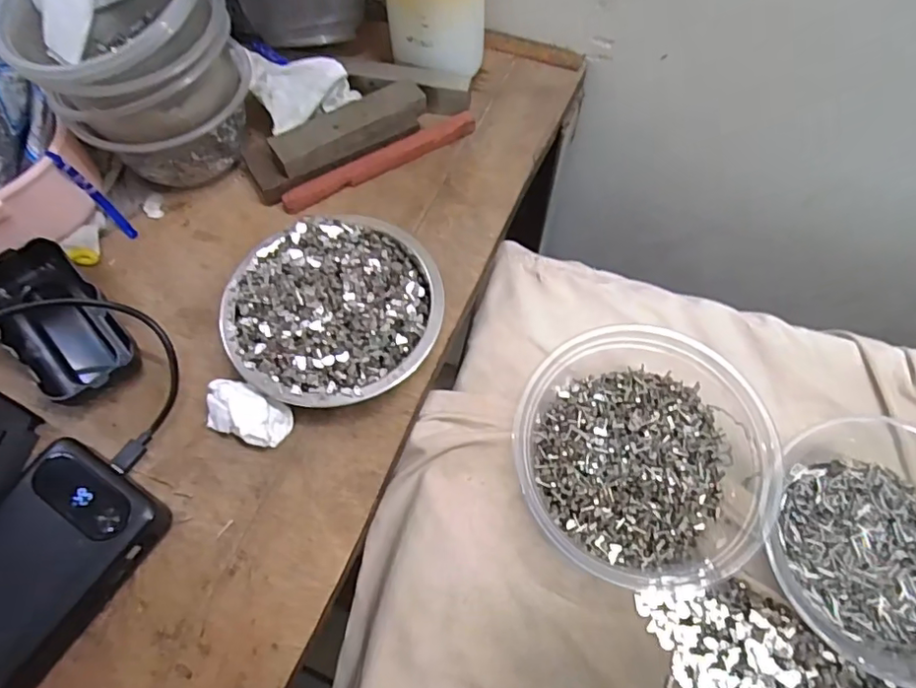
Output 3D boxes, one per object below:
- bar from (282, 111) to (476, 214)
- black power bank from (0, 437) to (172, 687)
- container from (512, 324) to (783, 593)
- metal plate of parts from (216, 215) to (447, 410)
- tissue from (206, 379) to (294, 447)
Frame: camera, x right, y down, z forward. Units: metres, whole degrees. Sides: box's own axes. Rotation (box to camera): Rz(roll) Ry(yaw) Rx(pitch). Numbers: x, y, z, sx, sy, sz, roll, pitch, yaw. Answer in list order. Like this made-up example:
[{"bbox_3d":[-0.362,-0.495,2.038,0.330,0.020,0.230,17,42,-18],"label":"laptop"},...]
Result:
[{"bbox_3d":[-0.053,-0.129,0.400,0.146,0.011,0.016,-29,68,-14],"label":"bar"},{"bbox_3d":[-0.214,0.122,0.258,0.072,0.031,0.157,33,68,14],"label":"black power bank"},{"bbox_3d":[0.098,0.060,0.310,0.134,0.053,0.126,1,64,-1],"label":"container"},{"bbox_3d":[-0.070,-0.019,0.332,0.117,0.030,0.119,1,64,-1],"label":"metal plate of parts"},{"bbox_3d":[-0.114,0.038,0.308,0.044,0.019,0.025,21,65,9],"label":"tissue"}]

